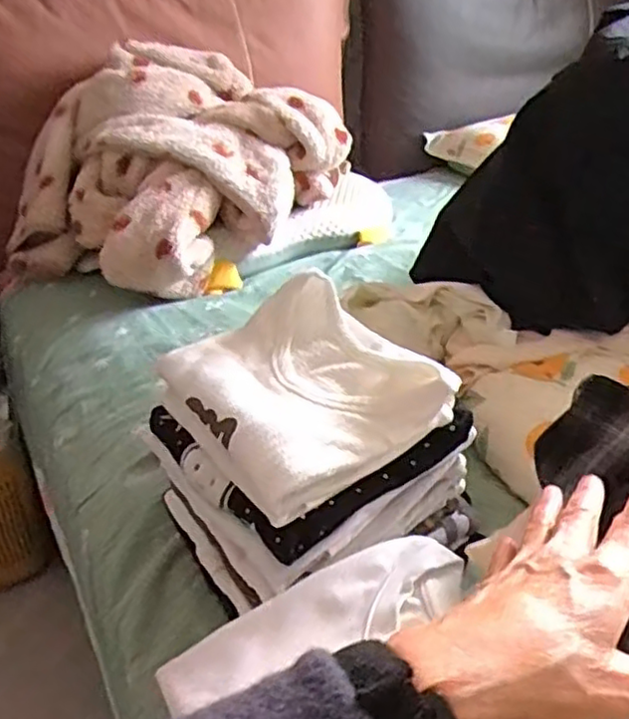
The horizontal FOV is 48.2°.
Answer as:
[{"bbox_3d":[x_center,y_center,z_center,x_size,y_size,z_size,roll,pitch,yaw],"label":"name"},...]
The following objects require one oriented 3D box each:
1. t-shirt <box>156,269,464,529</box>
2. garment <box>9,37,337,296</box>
[{"bbox_3d":[-0.011,0.017,0.521,0.155,0.072,0.191,-20,31,-28],"label":"t-shirt"},{"bbox_3d":[-0.242,-0.333,1.195,0.434,0.299,0.447,19,35,38],"label":"garment"}]

